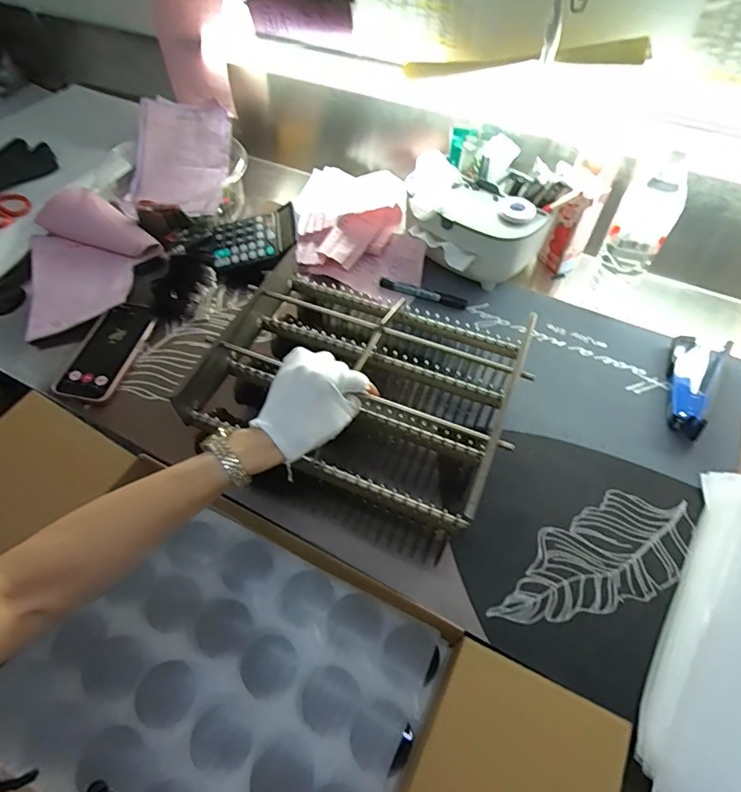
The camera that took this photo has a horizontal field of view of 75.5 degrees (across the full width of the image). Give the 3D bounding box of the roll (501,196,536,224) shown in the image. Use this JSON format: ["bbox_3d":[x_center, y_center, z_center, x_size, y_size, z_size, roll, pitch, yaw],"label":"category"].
[{"bbox_3d":[0.202,-0.256,0.651,0.047,0.008,0.047,-1,55,1],"label":"roll"}]

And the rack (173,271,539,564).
[{"bbox_3d":[-0.008,-0.013,0.526,0.316,0.098,0.246,23,59,17],"label":"rack"}]

